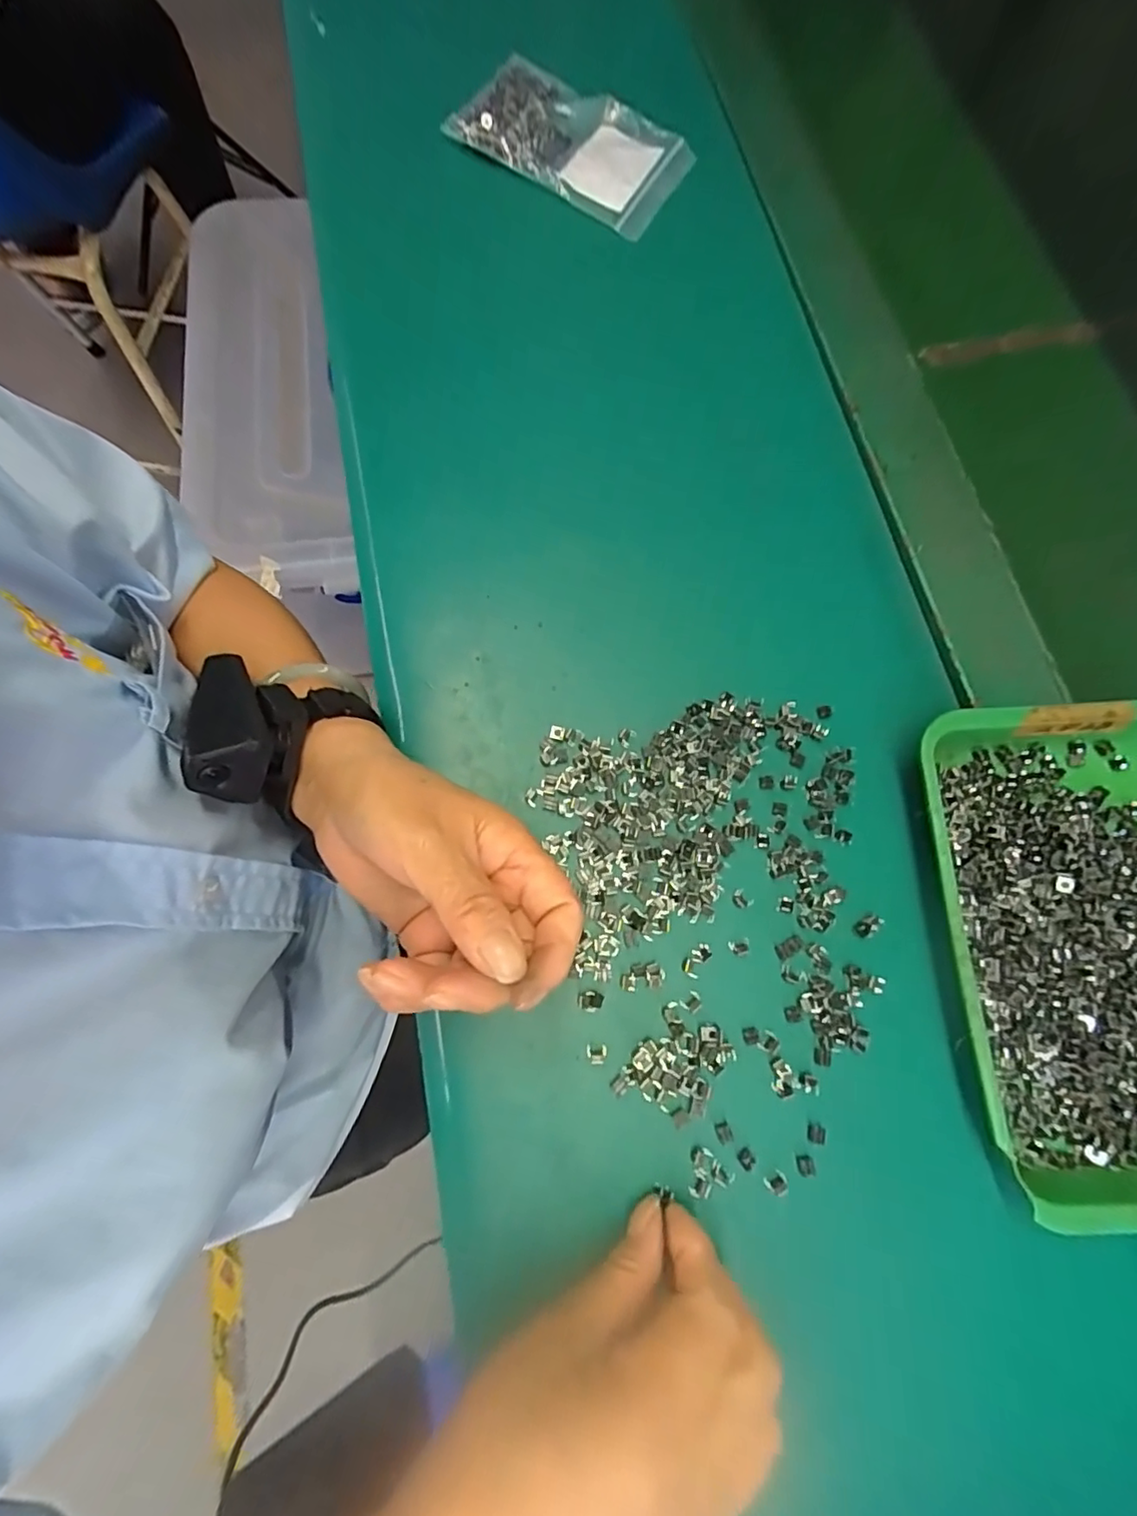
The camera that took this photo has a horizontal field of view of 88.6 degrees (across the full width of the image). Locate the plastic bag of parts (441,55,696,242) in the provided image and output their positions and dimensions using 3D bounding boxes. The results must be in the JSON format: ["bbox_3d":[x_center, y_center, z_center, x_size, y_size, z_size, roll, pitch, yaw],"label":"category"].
[{"bbox_3d":[0.002,-0.426,0.402,0.154,0.027,0.095,26,75,7],"label":"plastic bag of parts"}]

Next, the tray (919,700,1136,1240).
[{"bbox_3d":[0.258,0.081,0.257,0.170,0.031,0.212,-1,74,-3],"label":"tray"}]

